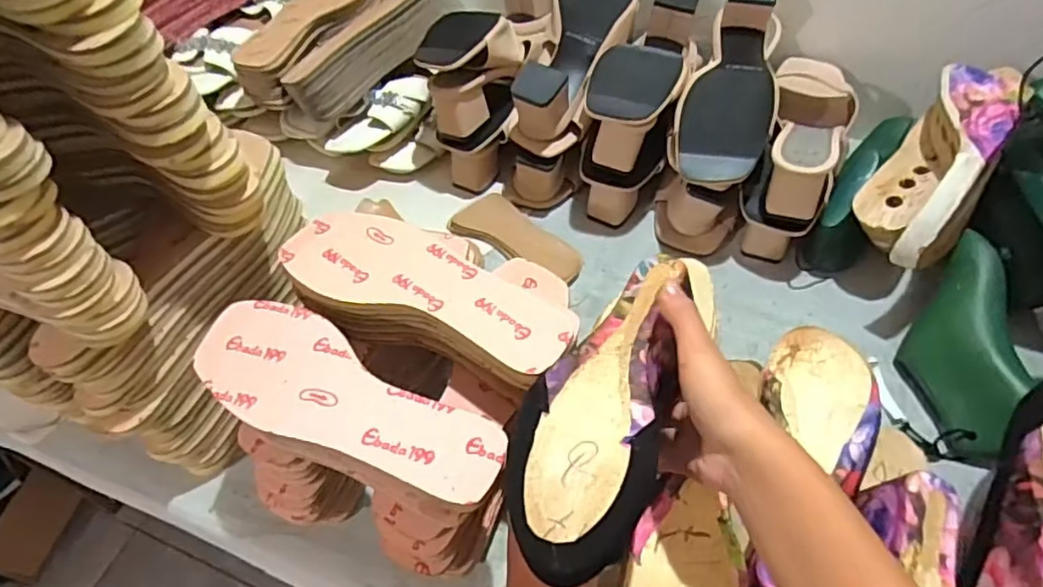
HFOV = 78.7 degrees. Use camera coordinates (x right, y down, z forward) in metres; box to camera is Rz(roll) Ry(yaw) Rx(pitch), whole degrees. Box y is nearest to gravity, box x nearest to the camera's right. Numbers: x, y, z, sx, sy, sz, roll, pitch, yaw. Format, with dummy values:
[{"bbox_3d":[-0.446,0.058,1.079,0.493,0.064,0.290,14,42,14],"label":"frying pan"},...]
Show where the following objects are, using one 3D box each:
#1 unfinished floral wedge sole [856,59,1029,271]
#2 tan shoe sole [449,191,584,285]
[{"bbox_3d":[0.387,-0.121,0.589,0.093,0.079,0.222,29,62,24],"label":"unfinished floral wedge sole"},{"bbox_3d":[0.001,-0.068,0.727,0.159,0.012,0.062,24,60,21],"label":"tan shoe sole"}]

